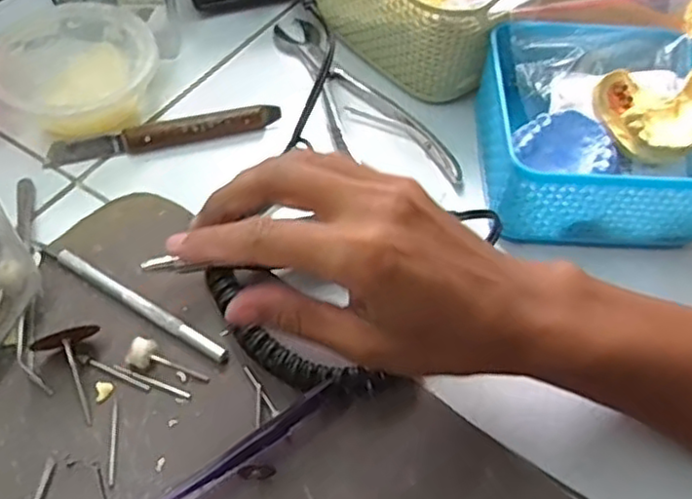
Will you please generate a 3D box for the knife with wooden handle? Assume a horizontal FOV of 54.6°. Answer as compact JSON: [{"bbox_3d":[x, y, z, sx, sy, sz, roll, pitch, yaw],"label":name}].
[{"bbox_3d":[-0.117,-0.076,0.437,0.148,0.012,0.017,-12,57,-11],"label":"knife with wooden handle"}]

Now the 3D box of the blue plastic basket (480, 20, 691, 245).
[{"bbox_3d":[0.152,-0.074,0.413,0.132,0.072,0.128,2,56,-2],"label":"blue plastic basket"}]

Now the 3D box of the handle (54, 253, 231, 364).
[{"bbox_3d":[-0.111,0.030,0.363,0.114,0.004,0.009,29,59,15],"label":"handle"}]

